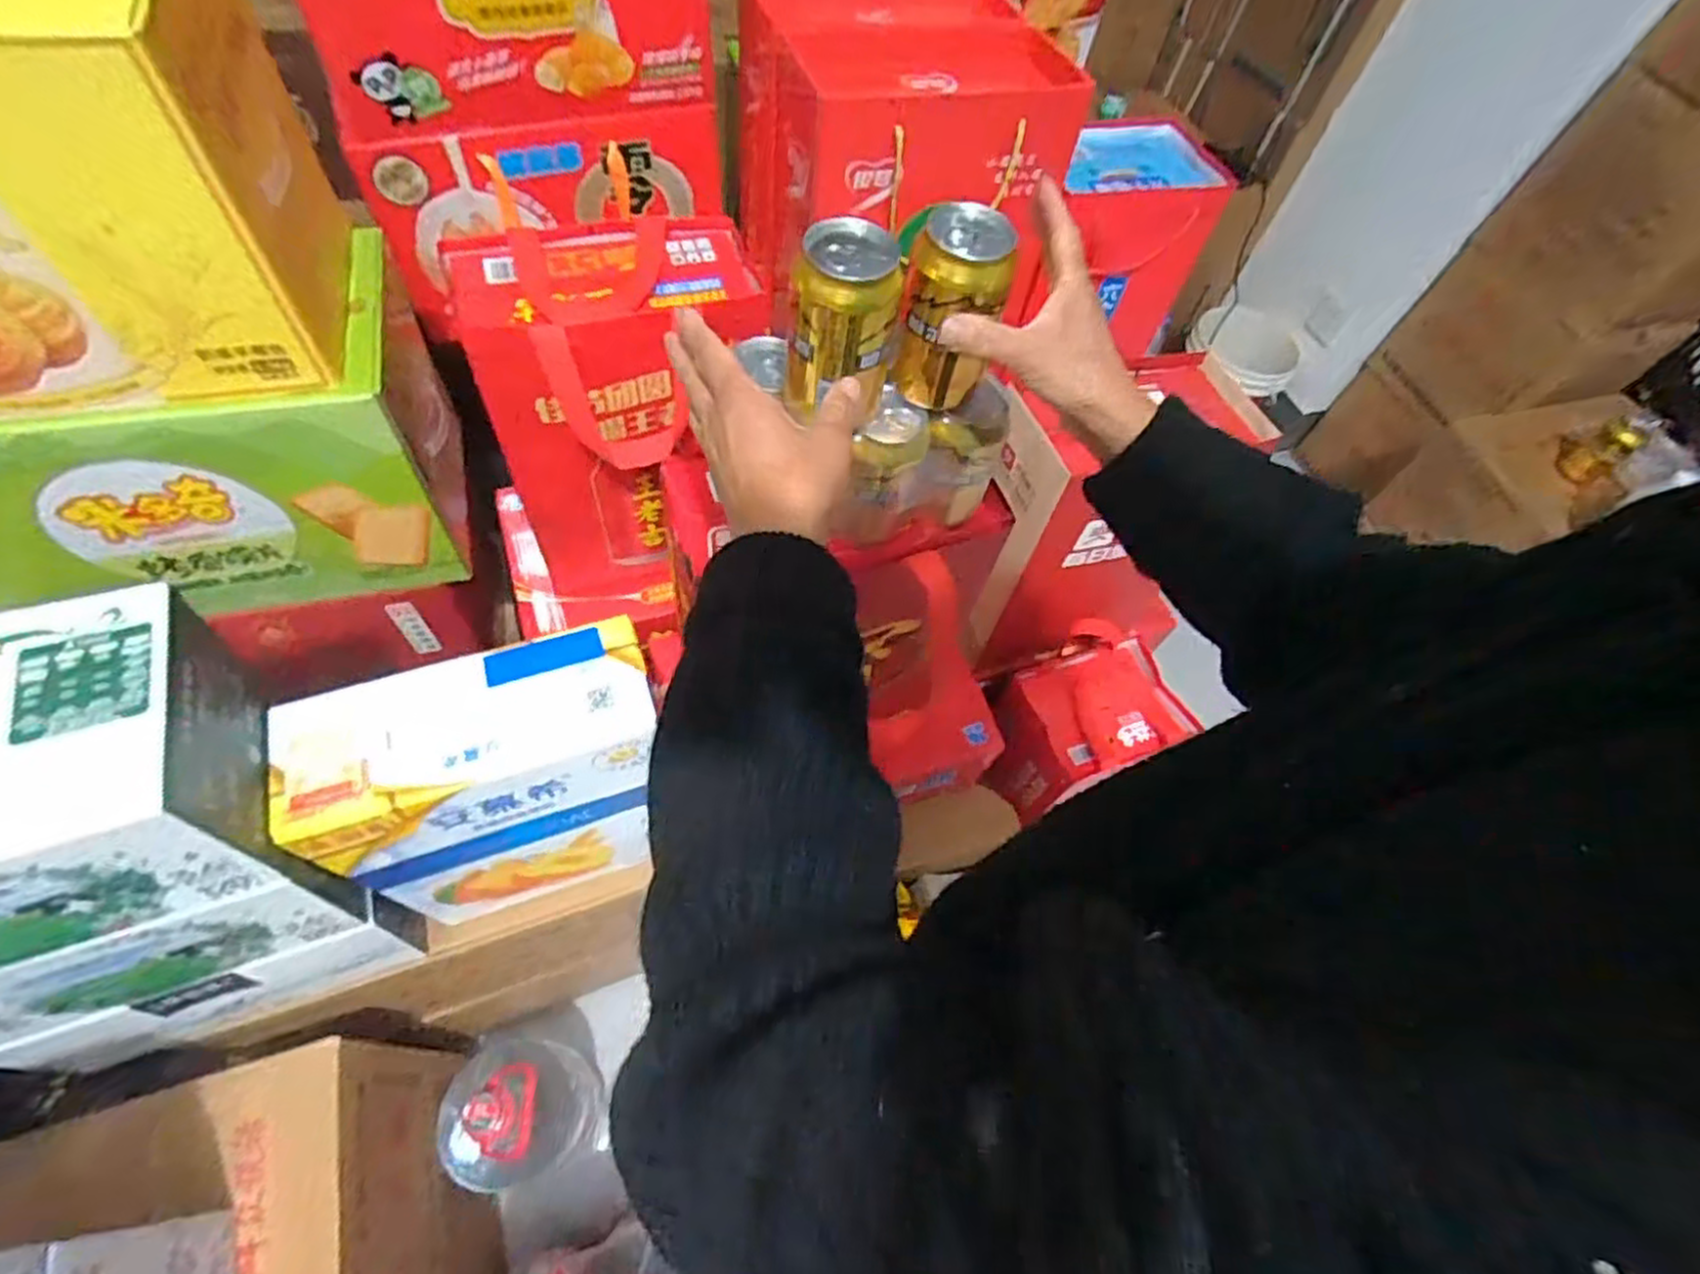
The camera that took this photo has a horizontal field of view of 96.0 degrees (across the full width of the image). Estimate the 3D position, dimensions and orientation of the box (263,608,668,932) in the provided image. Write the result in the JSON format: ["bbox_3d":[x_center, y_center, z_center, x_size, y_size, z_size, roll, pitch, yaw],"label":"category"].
[{"bbox_3d":[-0.296,0.132,0.694,0.261,0.280,0.109,-16,62,-12],"label":"box"}]

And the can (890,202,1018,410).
[{"bbox_3d":[0.060,-0.203,0.493,0.059,0.122,0.053,12,55,-4],"label":"can"}]

